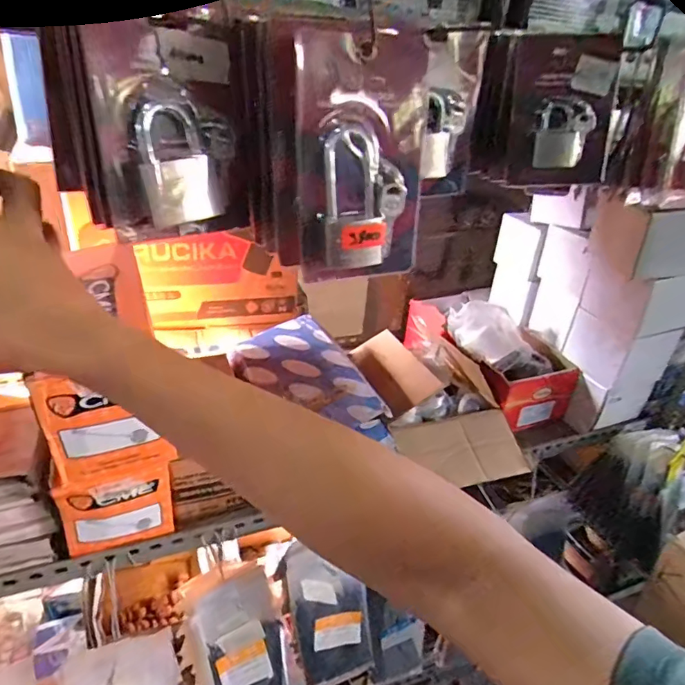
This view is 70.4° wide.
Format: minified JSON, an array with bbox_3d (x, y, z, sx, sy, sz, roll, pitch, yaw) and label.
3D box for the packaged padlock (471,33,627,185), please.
[{"bbox_3d":[0.164,-0.184,0.390,0.097,0.104,0.028,10,28,11],"label":"packaged padlock"}]

